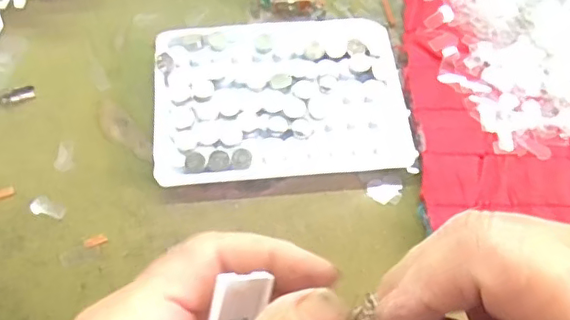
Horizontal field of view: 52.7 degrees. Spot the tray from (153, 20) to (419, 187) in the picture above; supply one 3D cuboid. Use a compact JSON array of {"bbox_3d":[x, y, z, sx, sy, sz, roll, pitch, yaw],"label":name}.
[{"bbox_3d":[-0.002,-0.033,0.309,0.131,0.017,0.090,-4,61,-4],"label":"tray"}]

